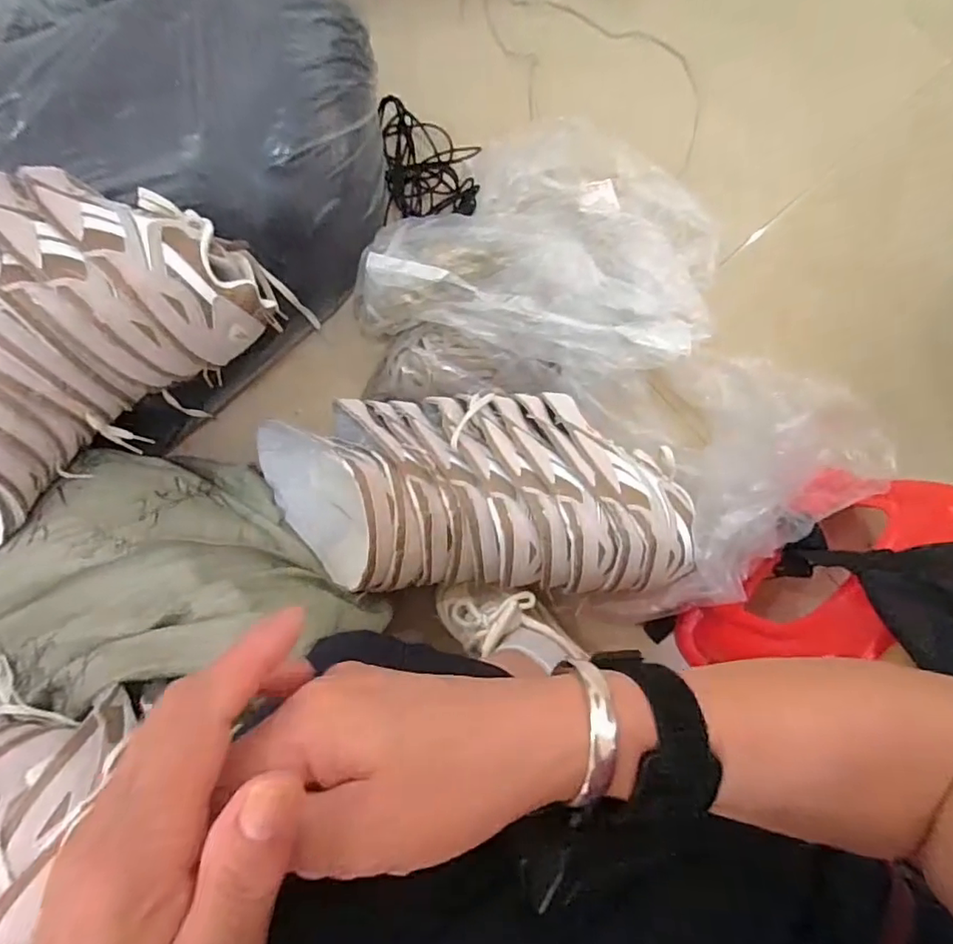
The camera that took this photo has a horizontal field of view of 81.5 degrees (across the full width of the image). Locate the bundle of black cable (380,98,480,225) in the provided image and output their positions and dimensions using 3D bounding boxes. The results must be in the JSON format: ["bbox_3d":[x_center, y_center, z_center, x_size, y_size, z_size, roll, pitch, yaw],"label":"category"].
[{"bbox_3d":[-0.060,-0.399,0.712,0.120,0.054,0.154,0,85,2],"label":"bundle of black cable"}]

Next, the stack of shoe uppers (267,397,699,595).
[{"bbox_3d":[0.011,0.020,0.595,0.428,0.116,0.217,1,85,2],"label":"stack of shoe uppers"}]

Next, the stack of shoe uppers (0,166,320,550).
[{"bbox_3d":[-0.445,-0.077,0.519,0.510,0.182,0.225,-44,85,-2],"label":"stack of shoe uppers"}]

